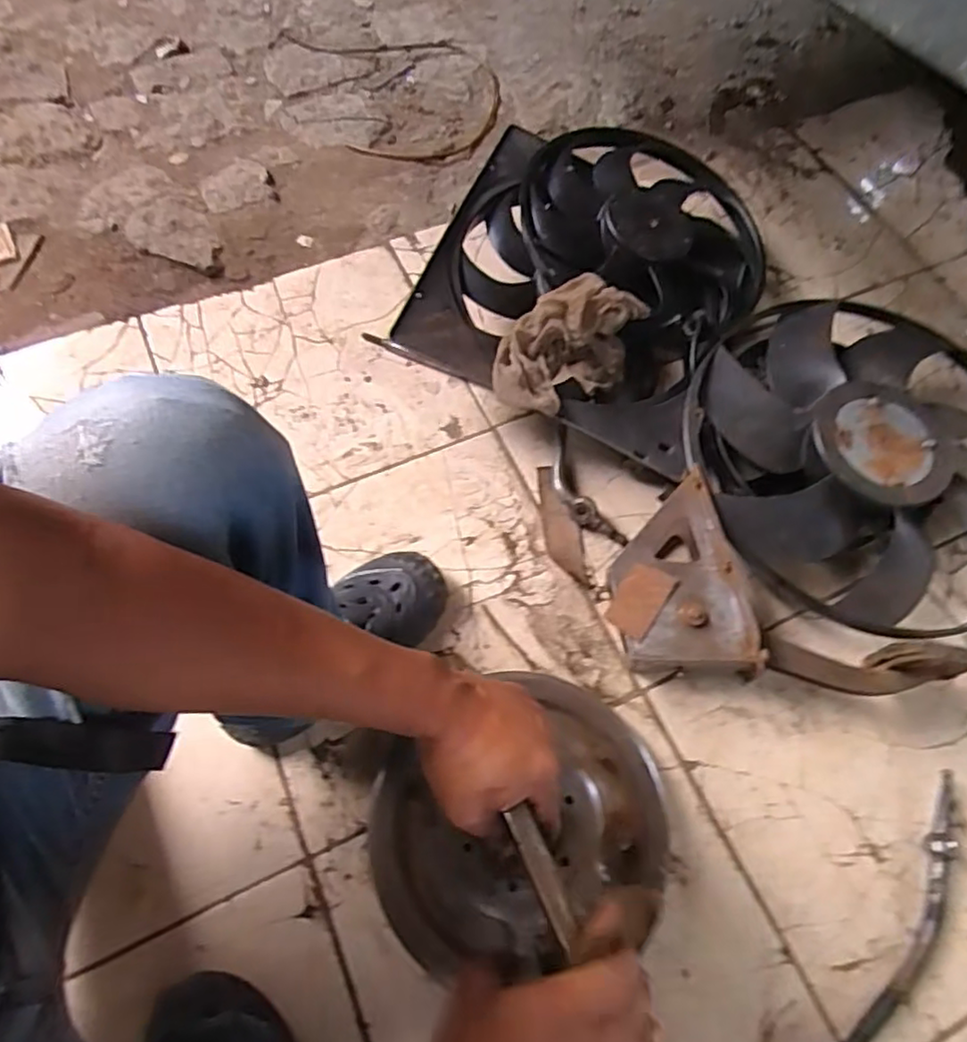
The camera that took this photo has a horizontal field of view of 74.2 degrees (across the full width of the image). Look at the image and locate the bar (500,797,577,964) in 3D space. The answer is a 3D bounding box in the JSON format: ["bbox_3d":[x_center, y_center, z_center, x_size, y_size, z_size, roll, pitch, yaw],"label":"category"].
[{"bbox_3d":[0.036,0.212,0.380,0.017,0.008,0.075,-23,68,-9],"label":"bar"}]

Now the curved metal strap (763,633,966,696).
[{"bbox_3d":[0.408,0.155,0.691,0.205,0.074,0.050,7,65,2],"label":"curved metal strap"}]

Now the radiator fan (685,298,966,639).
[{"bbox_3d":[0.512,-0.078,0.840,0.474,0.112,0.449,-1,65,1],"label":"radiator fan"}]

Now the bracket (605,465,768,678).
[{"bbox_3d":[0.225,0.076,0.778,0.156,0.088,0.232,-7,63,-1],"label":"bracket"}]

